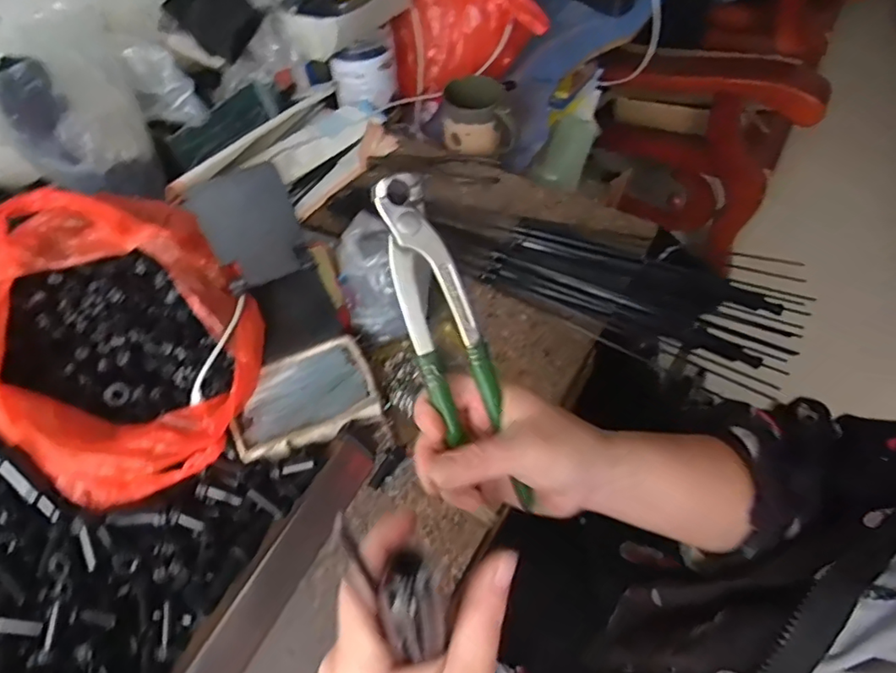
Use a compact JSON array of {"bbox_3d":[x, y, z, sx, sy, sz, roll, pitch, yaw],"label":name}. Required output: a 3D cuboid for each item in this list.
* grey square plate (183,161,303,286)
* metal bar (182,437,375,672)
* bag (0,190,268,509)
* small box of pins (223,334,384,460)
[{"bbox_3d":[-0.173,-0.096,0.493,0.078,0.095,0.007,-23,23,-11],"label":"grey square plate"},{"bbox_3d":[-0.147,0.206,0.431,0.036,0.028,0.285,23,59,16],"label":"metal bar"},{"bbox_3d":[-0.282,-0.005,0.471,0.246,0.112,0.218,35,63,23],"label":"bag"},{"bbox_3d":[-0.133,0.058,0.510,0.129,0.025,0.082,-26,59,-16],"label":"small box of pins"}]

